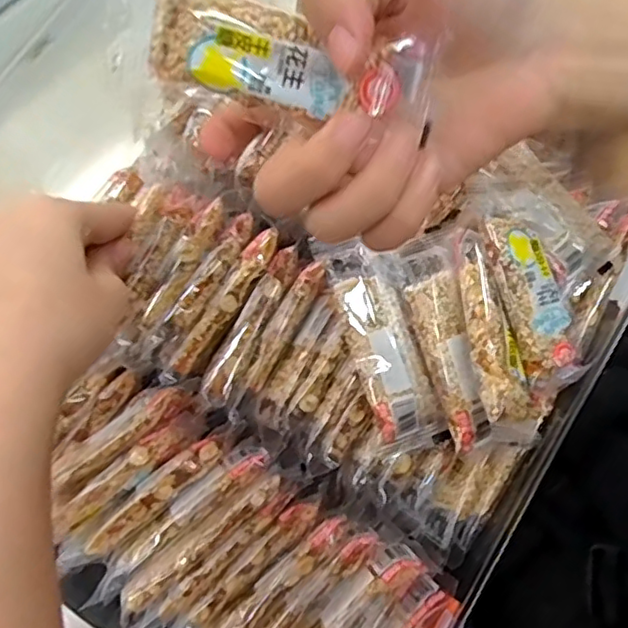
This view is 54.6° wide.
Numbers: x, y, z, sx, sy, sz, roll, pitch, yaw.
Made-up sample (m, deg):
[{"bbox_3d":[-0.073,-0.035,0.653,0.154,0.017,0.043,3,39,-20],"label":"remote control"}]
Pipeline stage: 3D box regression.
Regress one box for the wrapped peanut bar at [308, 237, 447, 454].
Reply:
[{"bbox_3d":[0.032,0.013,0.289,0.032,0.023,0.098,-17,78,-3],"label":"wrapped peanut bar"}]

